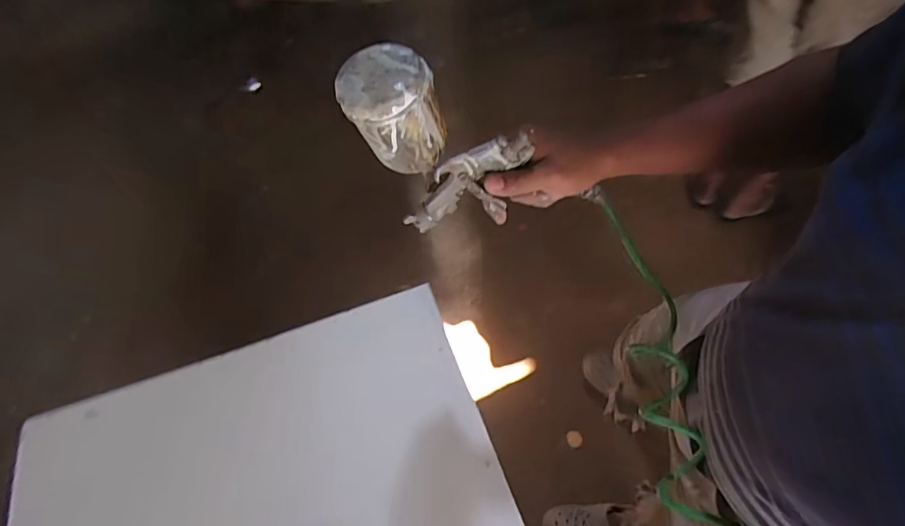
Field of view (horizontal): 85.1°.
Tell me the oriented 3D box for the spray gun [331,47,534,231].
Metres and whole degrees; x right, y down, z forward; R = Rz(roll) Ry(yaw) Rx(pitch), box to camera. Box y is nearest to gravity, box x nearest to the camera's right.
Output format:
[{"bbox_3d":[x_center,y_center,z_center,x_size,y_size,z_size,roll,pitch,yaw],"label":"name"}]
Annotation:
[{"bbox_3d":[-0.013,-0.110,0.462,0.157,0.156,0.080,9,60,9],"label":"spray gun"}]

